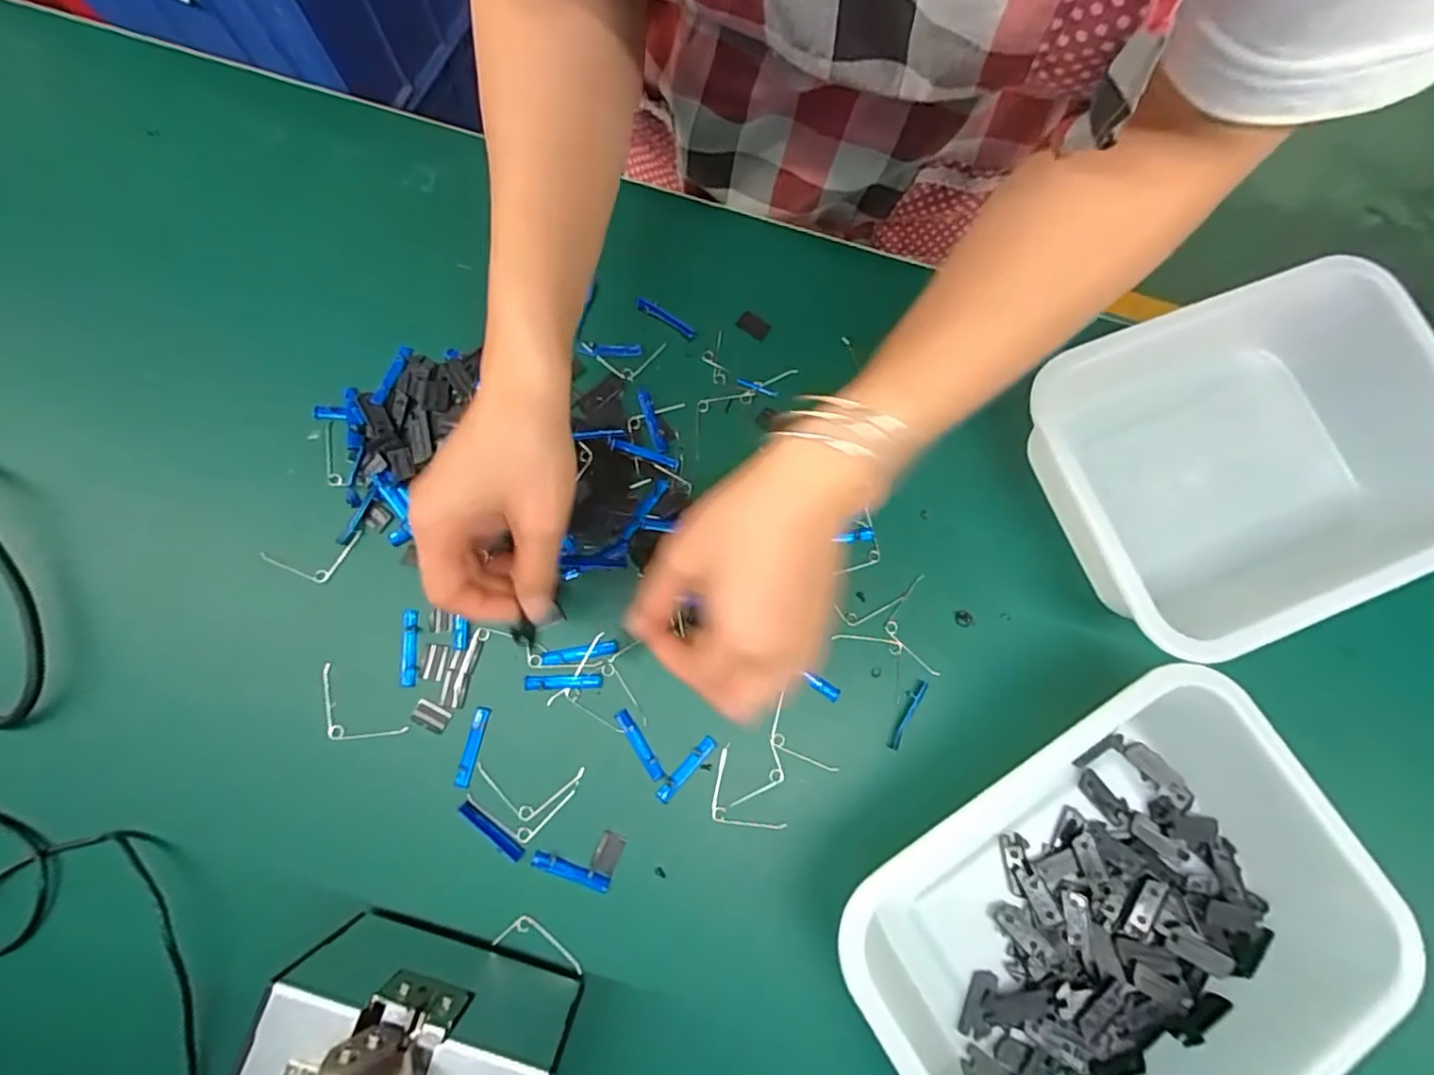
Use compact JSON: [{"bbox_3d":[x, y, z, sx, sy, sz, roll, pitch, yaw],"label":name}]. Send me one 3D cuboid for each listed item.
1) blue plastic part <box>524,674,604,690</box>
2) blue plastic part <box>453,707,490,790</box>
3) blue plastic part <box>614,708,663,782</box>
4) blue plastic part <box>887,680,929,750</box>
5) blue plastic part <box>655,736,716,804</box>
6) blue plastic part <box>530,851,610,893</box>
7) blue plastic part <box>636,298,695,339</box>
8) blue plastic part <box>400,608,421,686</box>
[{"bbox_3d":[-0.091,0.085,0.358,0.045,0.004,0.008,-1,79,-2],"label":"blue plastic part"},{"bbox_3d":[-0.141,0.121,0.350,0.010,0.004,0.046,13,79,1],"label":"blue plastic part"},{"bbox_3d":[-0.045,0.121,0.354,0.008,0.004,0.044,-32,81,-7],"label":"blue plastic part"},{"bbox_3d":[0.114,0.105,0.362,0.007,0.004,0.043,30,80,4],"label":"blue plastic part"},{"bbox_3d":[-0.018,0.134,0.352,0.009,0.004,0.045,43,81,7],"label":"blue plastic part"},{"bbox_3d":[-0.081,0.185,0.338,0.045,0.006,0.010,20,79,2],"label":"blue plastic part"},{"bbox_3d":[-0.034,-0.146,0.406,0.042,0.007,0.008,28,79,4],"label":"blue plastic part"},{"bbox_3d":[-0.180,0.065,0.358,0.008,0.006,0.044,-2,79,-2],"label":"blue plastic part"}]

